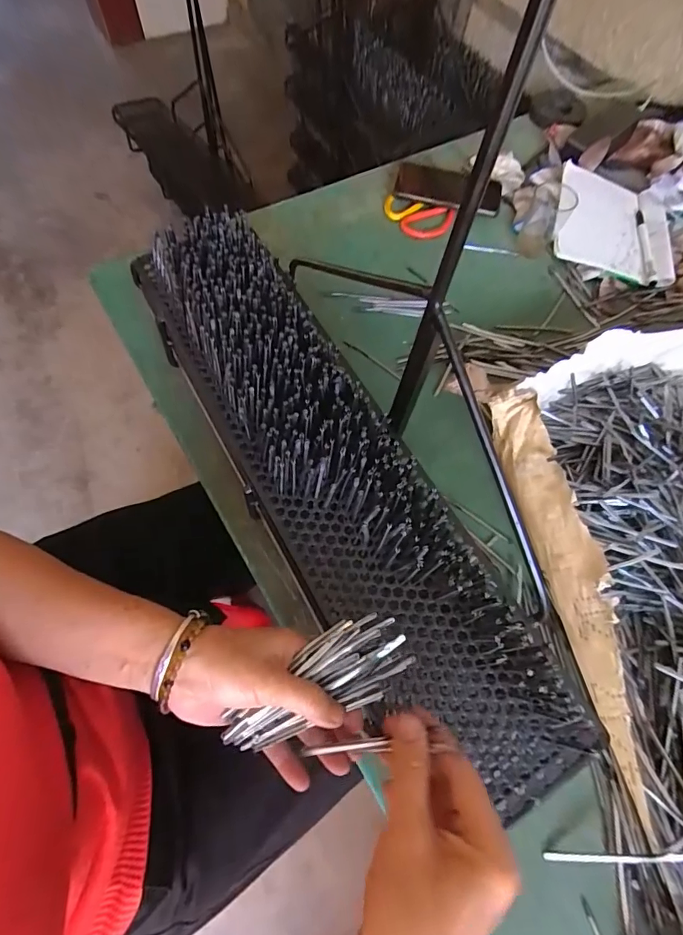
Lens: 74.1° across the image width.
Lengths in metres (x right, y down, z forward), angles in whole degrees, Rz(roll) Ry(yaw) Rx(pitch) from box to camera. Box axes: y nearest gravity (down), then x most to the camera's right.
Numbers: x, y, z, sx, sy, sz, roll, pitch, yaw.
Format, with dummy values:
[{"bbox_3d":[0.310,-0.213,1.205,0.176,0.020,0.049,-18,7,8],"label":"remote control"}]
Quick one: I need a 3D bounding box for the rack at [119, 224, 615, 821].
[{"bbox_3d":[-0.022,-0.010,0.392,0.147,0.050,0.590,-29,70,-16],"label":"rack"}]

